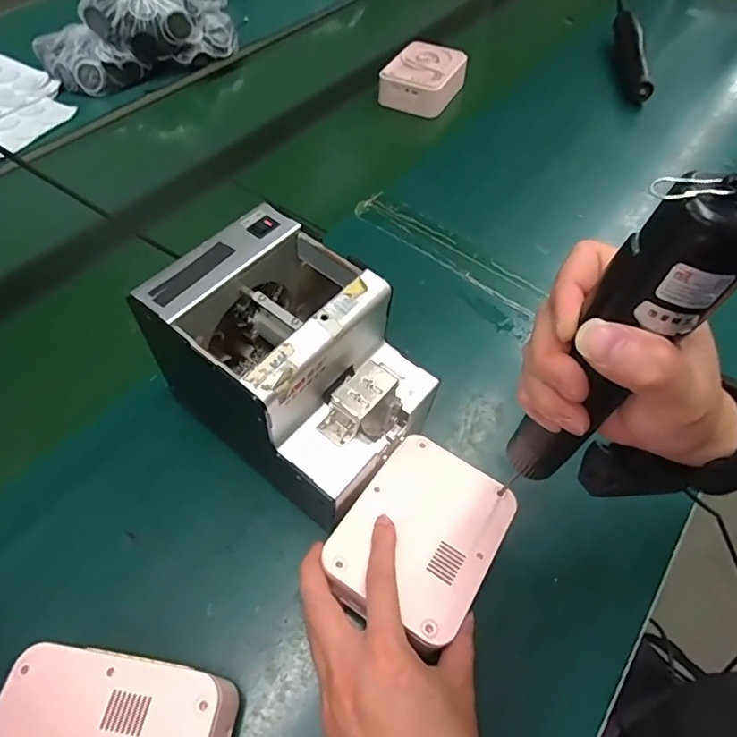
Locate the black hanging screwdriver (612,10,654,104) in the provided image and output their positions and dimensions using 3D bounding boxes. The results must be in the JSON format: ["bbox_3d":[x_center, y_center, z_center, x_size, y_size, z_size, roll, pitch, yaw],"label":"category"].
[{"bbox_3d":[0.409,-0.496,0.800,0.046,0.032,0.204,1,68,0],"label":"black hanging screwdriver"}]

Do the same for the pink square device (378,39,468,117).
[{"bbox_3d":[0.088,-0.436,0.773,0.102,0.050,0.120,27,59,16],"label":"pink square device"}]

